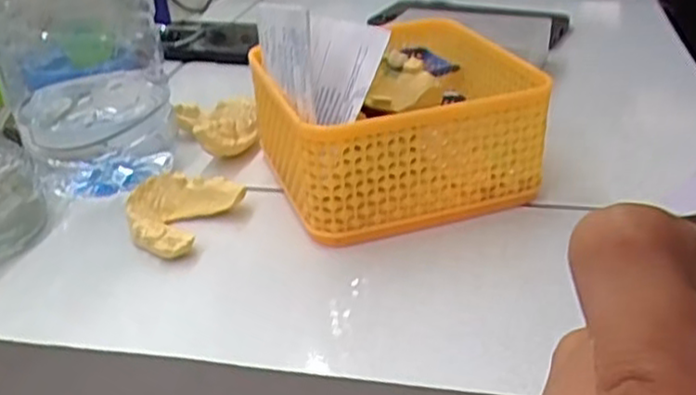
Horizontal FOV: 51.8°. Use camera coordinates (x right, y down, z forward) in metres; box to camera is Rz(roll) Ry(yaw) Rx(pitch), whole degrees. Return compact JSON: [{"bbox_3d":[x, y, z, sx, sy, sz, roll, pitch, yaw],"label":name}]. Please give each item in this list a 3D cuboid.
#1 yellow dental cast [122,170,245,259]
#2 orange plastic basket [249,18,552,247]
[{"bbox_3d":[-0.087,0.008,0.361,0.048,0.021,0.053,14,33,26],"label":"yellow dental cast"},{"bbox_3d":[0.023,-0.042,0.395,0.132,0.066,0.132,-11,31,-15],"label":"orange plastic basket"}]

